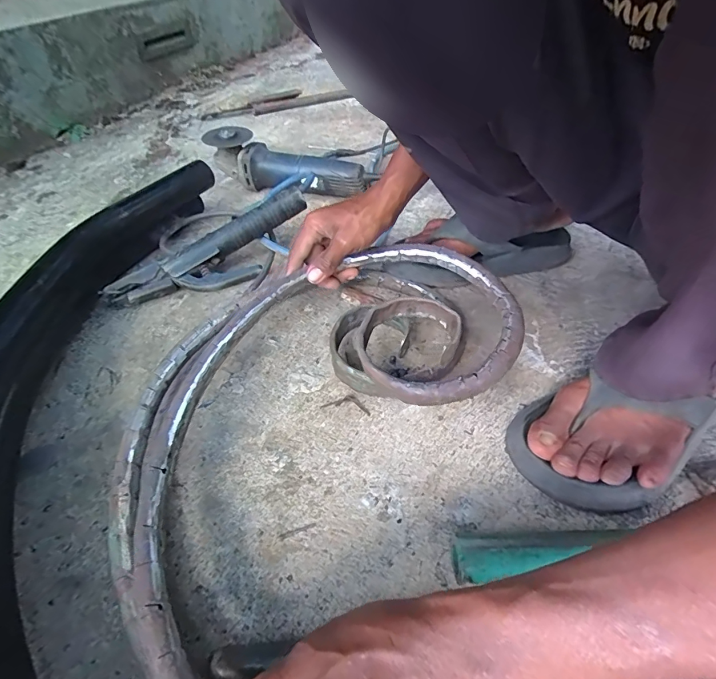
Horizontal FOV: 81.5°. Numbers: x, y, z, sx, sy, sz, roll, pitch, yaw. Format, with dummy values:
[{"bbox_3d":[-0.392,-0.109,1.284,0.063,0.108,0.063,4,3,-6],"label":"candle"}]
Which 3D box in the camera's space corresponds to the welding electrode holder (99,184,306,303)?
[{"bbox_3d":[-0.179,-0.106,0.537,0.272,0.057,0.067,-34,52,-11],"label":"welding electrode holder"}]

